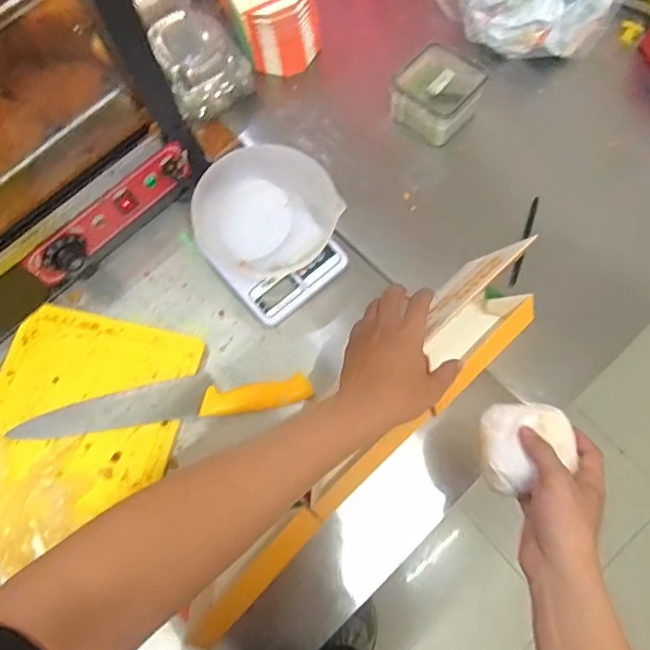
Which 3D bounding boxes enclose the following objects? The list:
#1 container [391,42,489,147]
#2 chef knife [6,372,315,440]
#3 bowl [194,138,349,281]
[{"bbox_3d":[0.156,-0.320,0.777,0.102,0.075,0.096,38,76,15],"label":"container"},{"bbox_3d":[-0.194,0.094,0.678,0.349,0.016,0.050,-8,69,0],"label":"chef knife"},{"bbox_3d":[-0.074,-0.152,0.710,0.175,0.054,0.167,-1,70,3],"label":"bowl"}]

